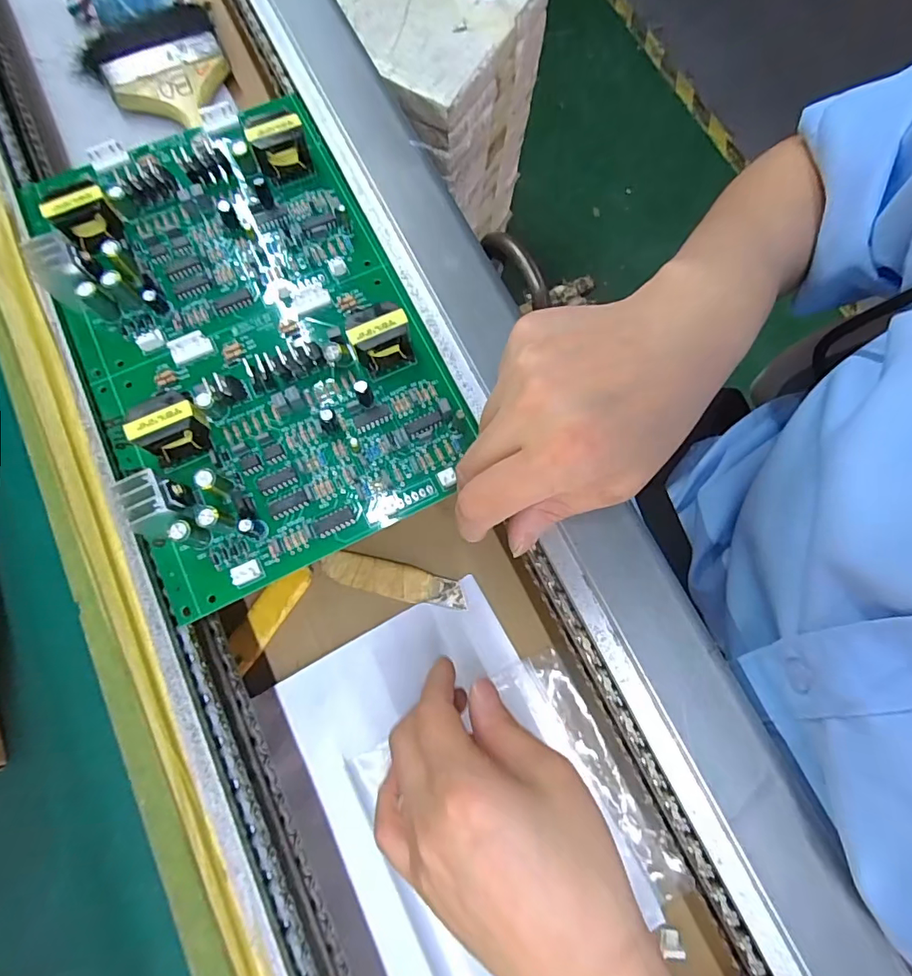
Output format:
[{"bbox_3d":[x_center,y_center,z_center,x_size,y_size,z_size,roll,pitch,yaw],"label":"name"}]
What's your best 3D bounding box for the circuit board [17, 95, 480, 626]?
[{"bbox_3d":[-0.111,-0.088,0.249,0.163,0.026,0.253,-26,77,-7],"label":"circuit board"}]

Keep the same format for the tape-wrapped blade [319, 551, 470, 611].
[{"bbox_3d":[-0.040,0.060,0.323,0.093,0.005,0.023,13,75,2],"label":"tape-wrapped blade"}]

